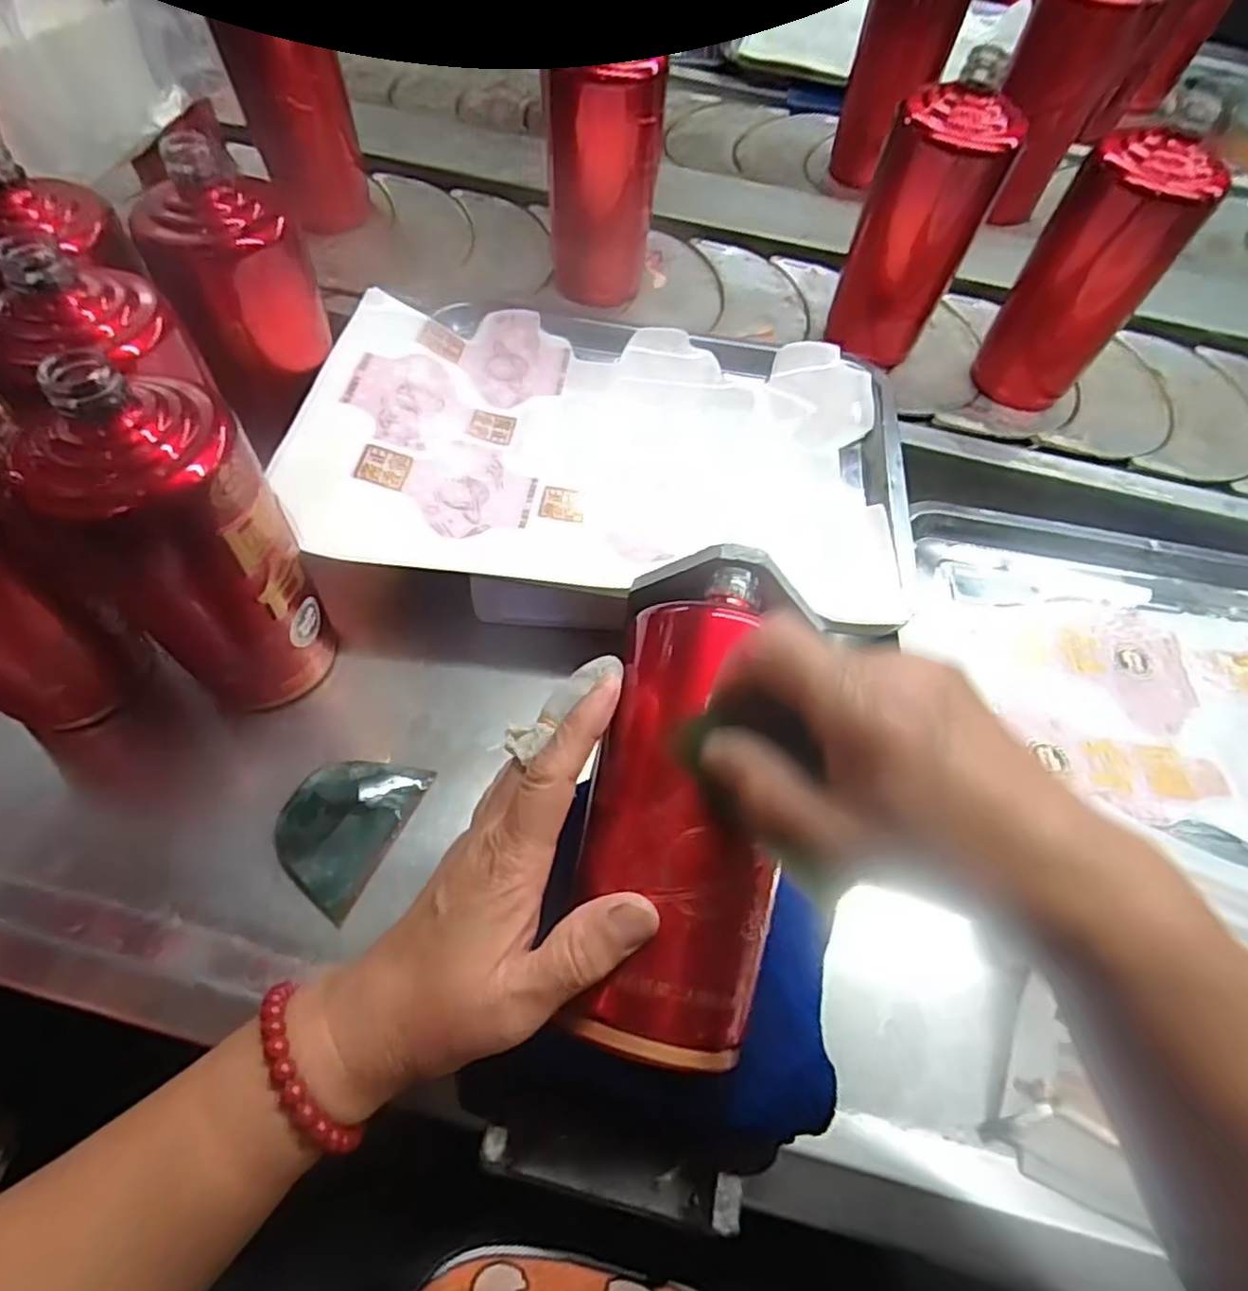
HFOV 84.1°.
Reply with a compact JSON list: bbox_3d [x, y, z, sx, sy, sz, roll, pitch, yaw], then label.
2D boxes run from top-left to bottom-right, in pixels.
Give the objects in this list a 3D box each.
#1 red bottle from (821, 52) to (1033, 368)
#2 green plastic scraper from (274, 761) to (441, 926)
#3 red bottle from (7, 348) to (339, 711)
[{"bbox_3d":[0.214,-0.305,0.513,0.063,0.184,0.062,-11,62,-9],"label":"red bottle"},{"bbox_3d":[-0.147,0.091,0.362,0.058,0.012,0.081,24,63,10],"label":"green plastic scraper"},{"bbox_3d":[-0.200,-0.039,0.333,0.081,0.185,0.068,-25,65,-16],"label":"red bottle"}]

